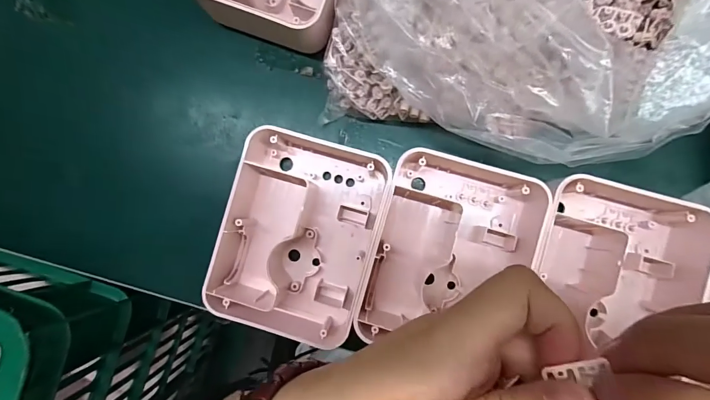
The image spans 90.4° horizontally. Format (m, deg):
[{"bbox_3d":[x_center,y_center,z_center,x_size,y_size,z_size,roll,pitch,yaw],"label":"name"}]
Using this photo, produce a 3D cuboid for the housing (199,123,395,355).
[{"bbox_3d":[-0.042,0.024,0.245,0.093,0.037,0.142,13,89,4],"label":"housing"}]

